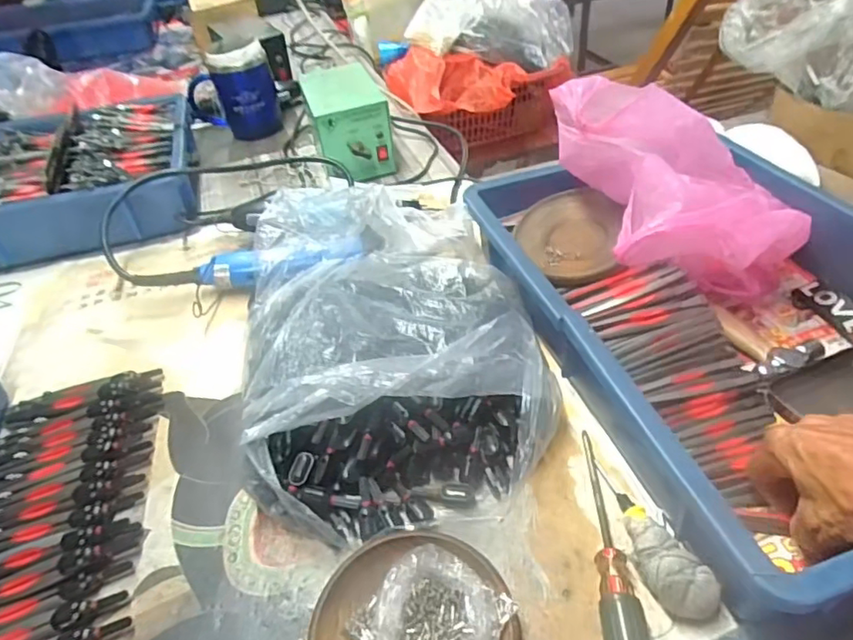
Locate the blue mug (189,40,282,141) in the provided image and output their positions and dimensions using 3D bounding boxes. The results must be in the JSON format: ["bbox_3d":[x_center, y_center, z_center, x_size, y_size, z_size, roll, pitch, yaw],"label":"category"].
[{"bbox_3d":[-0.290,-0.342,0.864,0.119,0.124,0.093,-19,43,-13],"label":"blue mug"}]

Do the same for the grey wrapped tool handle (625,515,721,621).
[{"bbox_3d":[0.140,0.143,0.341,0.029,0.023,0.065,-15,42,-9],"label":"grey wrapped tool handle"}]

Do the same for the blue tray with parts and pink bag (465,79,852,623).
[{"bbox_3d":[0.239,-0.031,0.421,0.289,0.156,0.383,-16,42,-10],"label":"blue tray with parts and pink bag"}]

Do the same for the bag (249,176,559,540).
[{"bbox_3d":[-0.045,-0.003,0.495,0.228,0.080,0.360,-14,42,-8],"label":"bag"}]

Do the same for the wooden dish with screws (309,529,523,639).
[{"bbox_3d":[-0.007,0.170,0.323,0.109,0.044,0.116,-4,42,3],"label":"wooden dish with screws"}]

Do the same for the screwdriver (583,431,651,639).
[{"bbox_3d":[0.114,0.138,0.363,0.026,0.024,0.171,-2,42,5],"label":"screwdriver"}]

